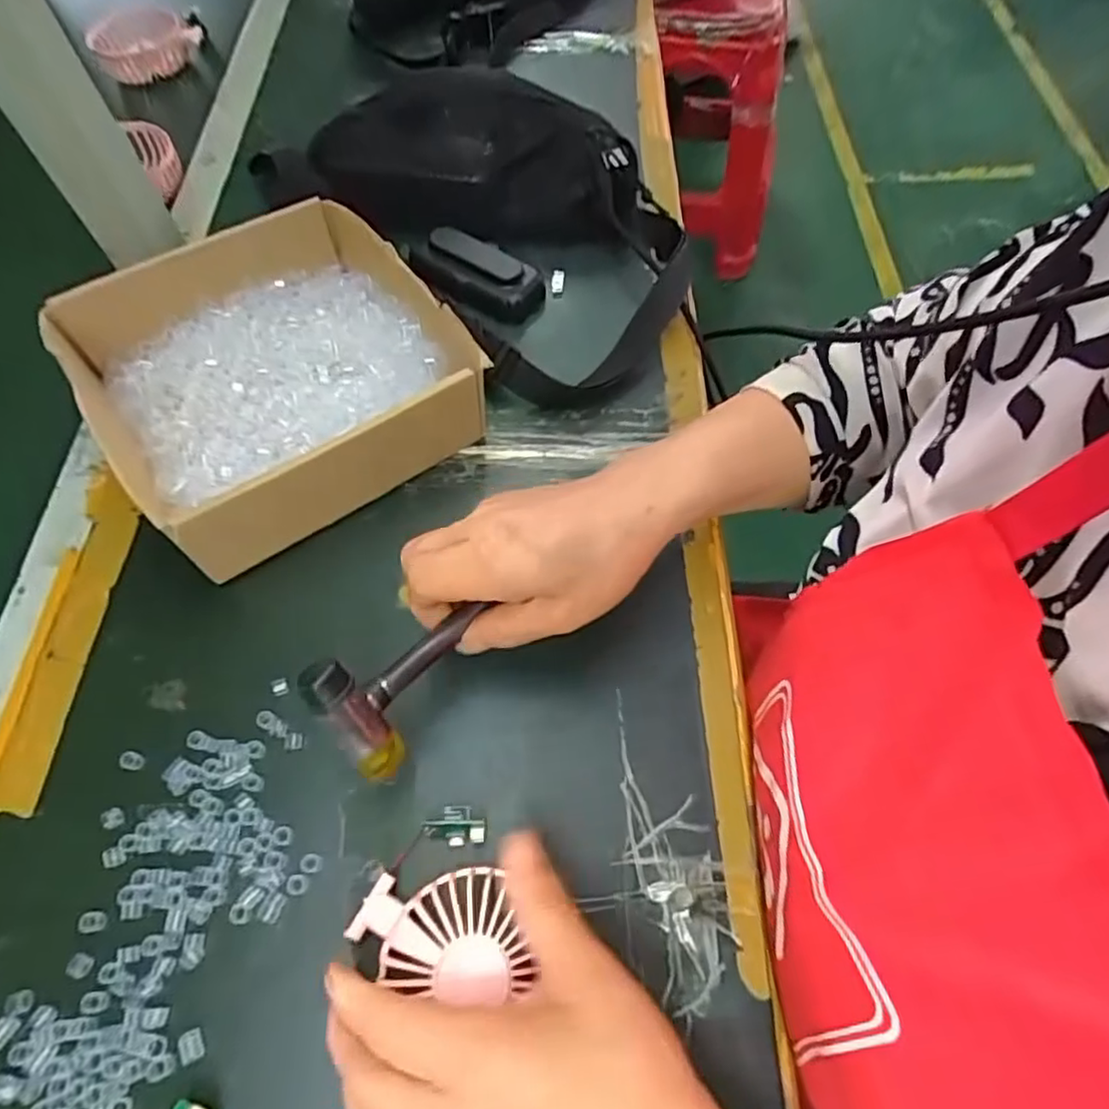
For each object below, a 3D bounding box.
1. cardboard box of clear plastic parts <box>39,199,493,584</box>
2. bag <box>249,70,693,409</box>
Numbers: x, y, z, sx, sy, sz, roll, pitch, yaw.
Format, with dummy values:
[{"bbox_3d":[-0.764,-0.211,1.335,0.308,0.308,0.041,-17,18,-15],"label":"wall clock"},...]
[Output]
[{"bbox_3d":[-0.180,-0.119,0.441,0.208,0.074,0.198,-33,68,-17],"label":"cardboard box of clear plastic parts"},{"bbox_3d":[-0.044,-0.273,0.517,0.328,0.087,0.229,37,67,16],"label":"bag"}]

